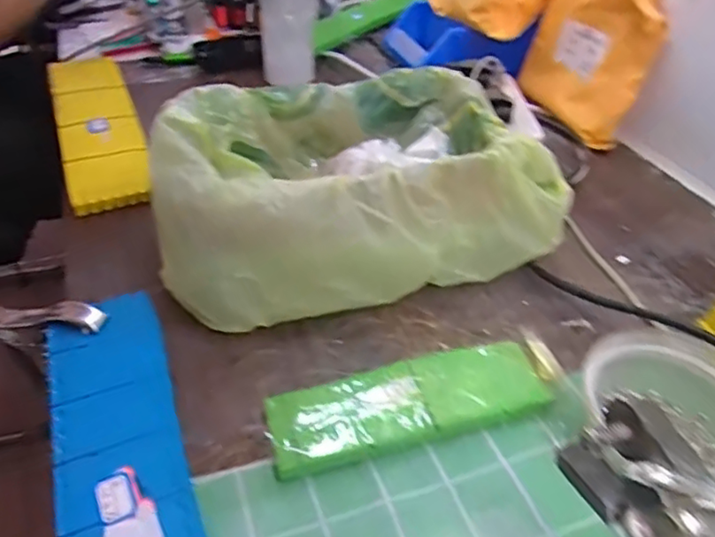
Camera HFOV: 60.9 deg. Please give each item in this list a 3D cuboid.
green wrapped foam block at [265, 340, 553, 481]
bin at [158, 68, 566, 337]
[{"bbox_3d":[0.032,0.086,0.387,0.175,0.013,0.061,-11,41,-15],"label":"green wrapped foam block"},{"bbox_3d":[-0.003,-0.060,0.479,0.286,0.113,0.158,-8,41,-12],"label":"bin"}]

